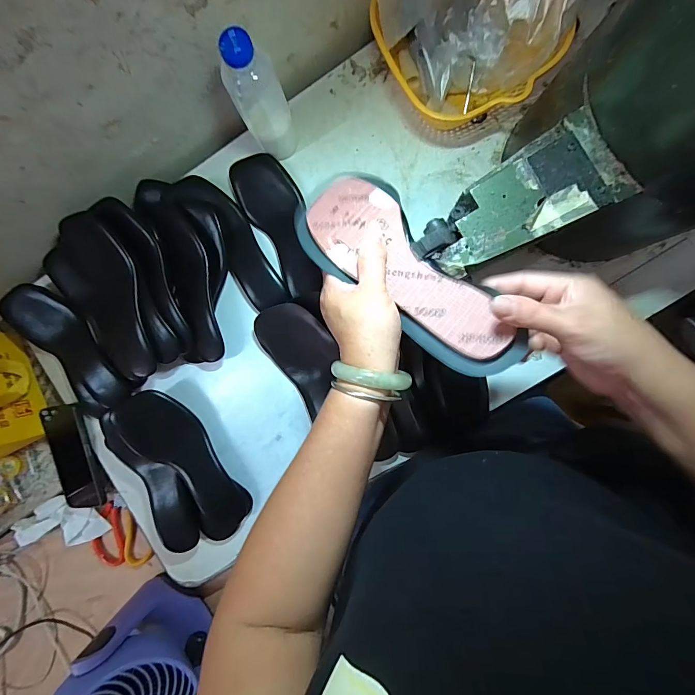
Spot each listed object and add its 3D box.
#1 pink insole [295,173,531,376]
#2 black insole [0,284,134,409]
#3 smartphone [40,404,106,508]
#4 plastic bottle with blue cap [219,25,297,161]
[{"bbox_3d":[0.047,-0.068,0.318,0.089,0.027,0.236,-45,74,7],"label":"pink insole"},{"bbox_3d":[-0.398,-0.002,0.517,0.209,0.032,0.085,38,97,4],"label":"black insole"},{"bbox_3d":[-0.413,0.169,0.550,0.078,0.013,0.163,-7,99,20],"label":"smartphone"},{"bbox_3d":[-0.102,-0.285,0.426,0.044,0.166,0.053,28,96,5],"label":"plastic bottle with blue cap"}]

